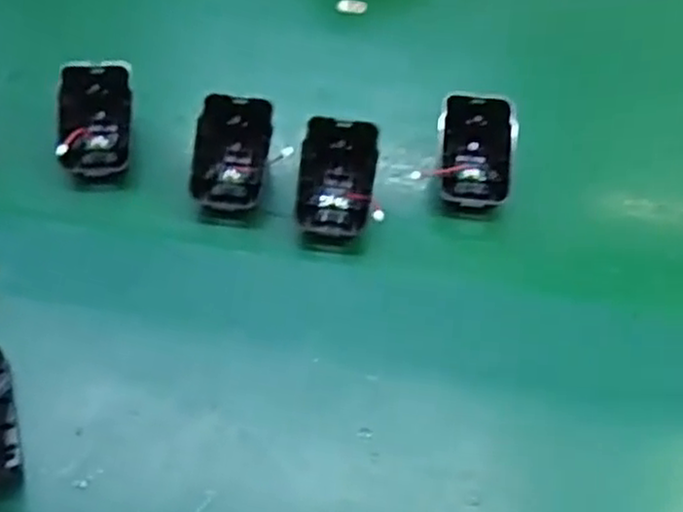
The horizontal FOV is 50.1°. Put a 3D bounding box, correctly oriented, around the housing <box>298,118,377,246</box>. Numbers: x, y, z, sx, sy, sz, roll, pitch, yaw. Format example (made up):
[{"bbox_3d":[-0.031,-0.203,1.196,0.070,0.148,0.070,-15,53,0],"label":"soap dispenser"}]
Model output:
[{"bbox_3d":[-0.003,-0.043,0.422,0.043,0.025,0.074,8,87,2],"label":"housing"}]

